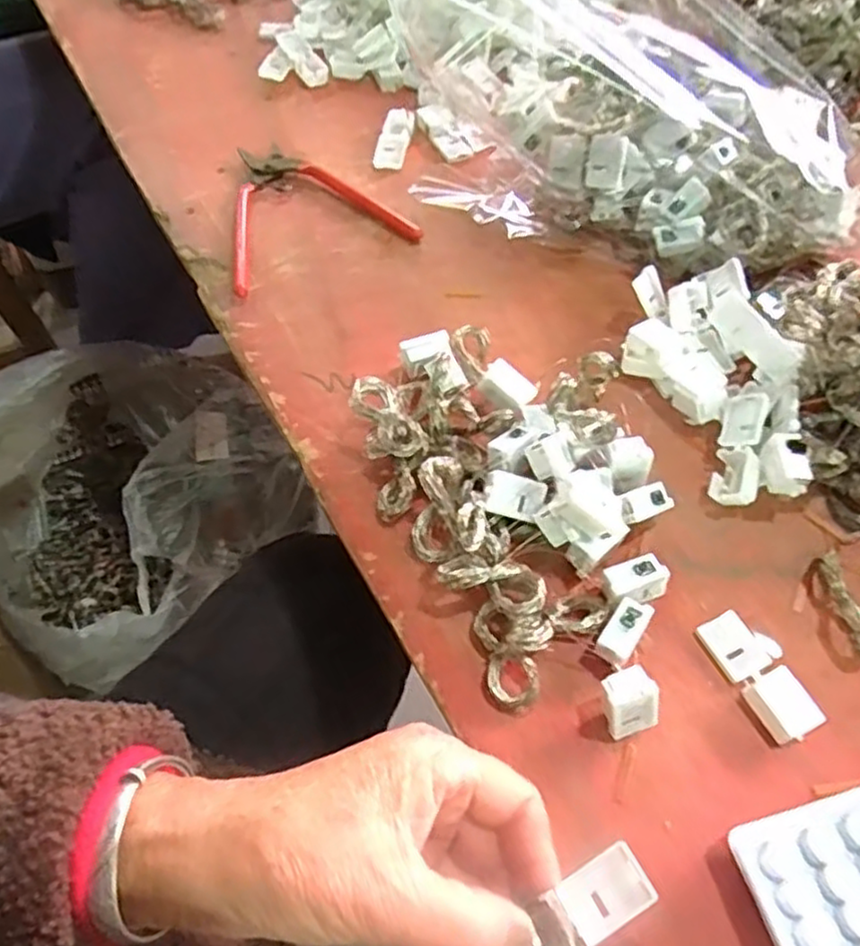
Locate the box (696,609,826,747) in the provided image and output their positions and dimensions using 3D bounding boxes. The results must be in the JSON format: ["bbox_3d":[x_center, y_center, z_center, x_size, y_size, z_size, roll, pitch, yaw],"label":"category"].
[{"bbox_3d":[0.138,0.083,0.302,0.023,0.010,0.055,-23,59,-12],"label":"box"}]

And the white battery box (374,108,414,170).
[{"bbox_3d":[-0.025,-0.236,0.510,0.020,0.008,0.057,8,58,7],"label":"white battery box"}]

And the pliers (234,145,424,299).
[{"bbox_3d":[-0.088,-0.180,0.481,0.119,0.012,0.136,-22,59,-12],"label":"pliers"}]

